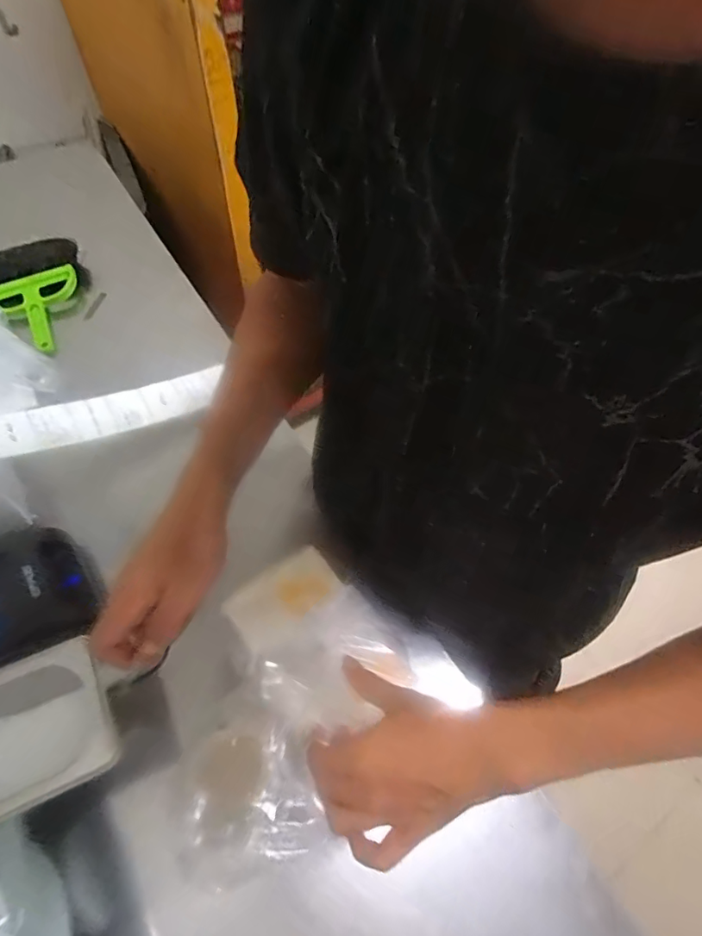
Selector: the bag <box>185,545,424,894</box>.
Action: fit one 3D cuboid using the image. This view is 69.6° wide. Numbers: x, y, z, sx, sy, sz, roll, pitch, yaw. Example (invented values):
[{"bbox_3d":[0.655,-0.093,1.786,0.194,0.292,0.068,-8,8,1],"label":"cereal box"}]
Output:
[{"bbox_3d":[-0.060,0.193,0.436,0.170,0.087,0.238,33,65,15],"label":"bag"}]

